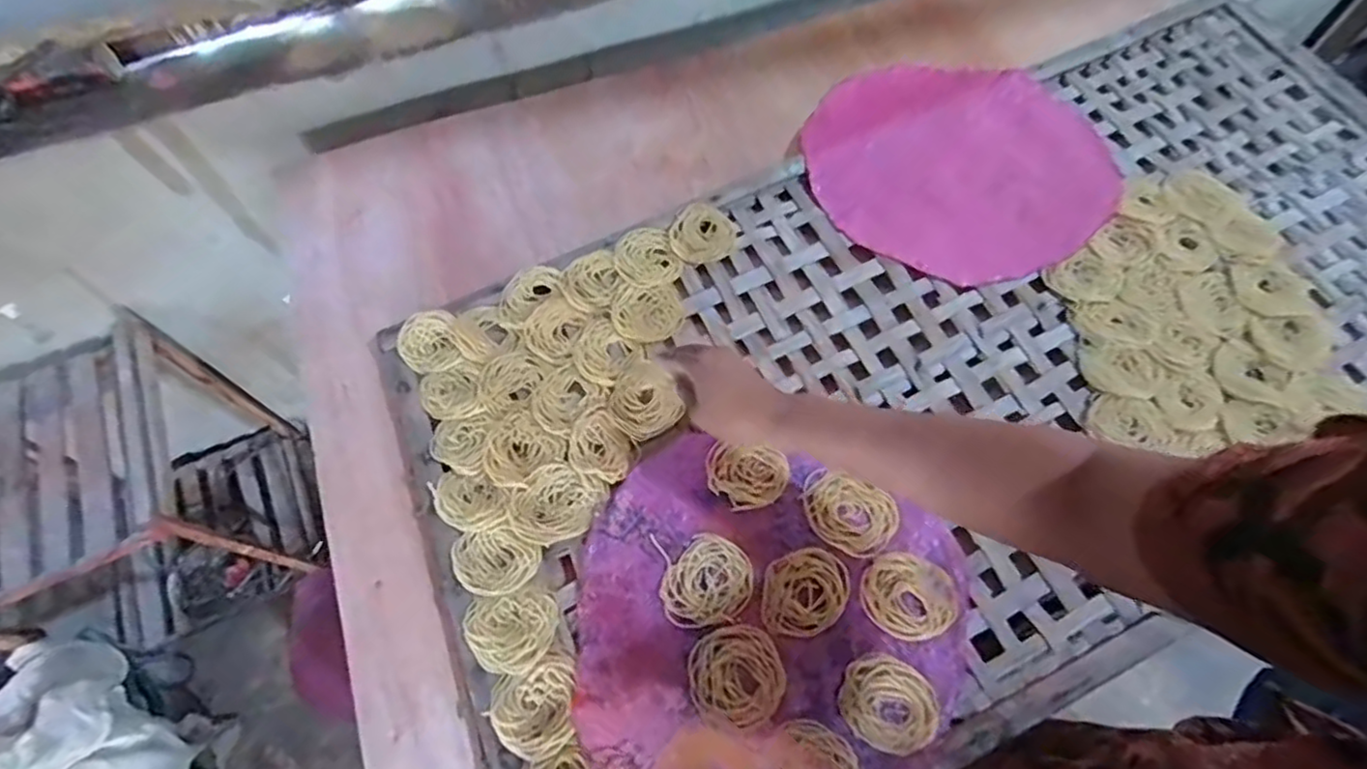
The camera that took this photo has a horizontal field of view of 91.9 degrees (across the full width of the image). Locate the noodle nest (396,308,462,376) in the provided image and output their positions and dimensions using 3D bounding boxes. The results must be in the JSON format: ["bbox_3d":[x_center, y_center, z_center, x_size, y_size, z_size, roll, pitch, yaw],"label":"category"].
[{"bbox_3d":[-0.260,-0.042,0.689,0.070,0.023,0.063,42,72,18],"label":"noodle nest"}]

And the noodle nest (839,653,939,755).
[{"bbox_3d":[0.165,0.255,0.531,0.074,0.014,0.066,22,67,11],"label":"noodle nest"}]

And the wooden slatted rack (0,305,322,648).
[{"bbox_3d":[-0.940,0.199,1.121,0.382,0.440,0.371,-21,66,-9],"label":"wooden slatted rack"}]

